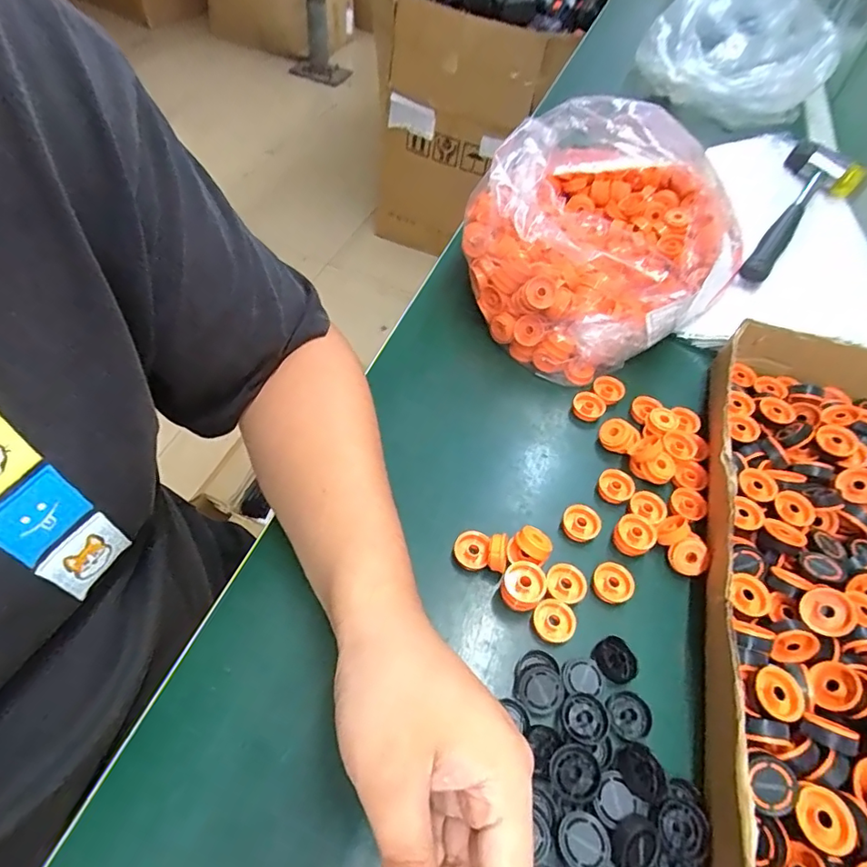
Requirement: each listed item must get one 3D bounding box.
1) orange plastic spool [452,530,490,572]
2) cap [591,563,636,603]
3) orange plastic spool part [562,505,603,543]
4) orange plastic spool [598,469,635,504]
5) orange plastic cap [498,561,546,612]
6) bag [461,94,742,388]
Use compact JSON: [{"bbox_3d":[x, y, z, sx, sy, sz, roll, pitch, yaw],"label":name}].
[{"bbox_3d":[0.025,0.078,0.351,0.023,0.007,0.027,9,53,5],"label":"orange plastic spool"},{"bbox_3d":[0.118,0.099,0.344,0.026,0.009,0.024,1,53,-1],"label":"cap"},{"bbox_3d":[0.104,0.063,0.368,0.026,0.010,0.023,36,60,22],"label":"orange plastic spool part"},{"bbox_3d":[0.136,0.040,0.389,0.025,0.011,0.022,21,55,13],"label":"orange plastic spool"},{"bbox_3d":[0.057,0.096,0.330,0.026,0.018,0.025,14,54,8],"label":"orange plastic cap"},{"bbox_3d":[0.148,-0.182,0.458,0.230,0.170,0.204,-34,61,-24],"label":"bag"}]

